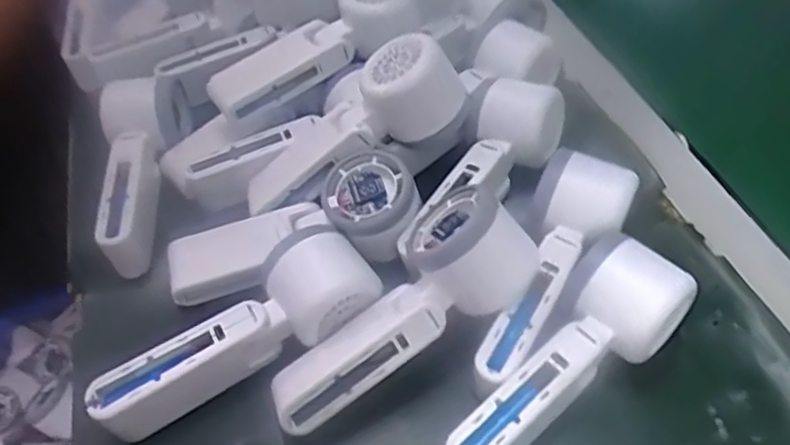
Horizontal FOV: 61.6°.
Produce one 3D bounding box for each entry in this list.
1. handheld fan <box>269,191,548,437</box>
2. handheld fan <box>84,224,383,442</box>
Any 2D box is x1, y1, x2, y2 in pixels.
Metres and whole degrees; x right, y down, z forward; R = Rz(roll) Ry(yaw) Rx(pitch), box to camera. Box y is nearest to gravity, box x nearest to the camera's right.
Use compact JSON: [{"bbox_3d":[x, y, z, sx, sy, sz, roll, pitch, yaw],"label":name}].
[{"bbox_3d":[-0.002,0.046,0.365,0.164,0.049,0.064,-39,56,-7],"label":"handheld fan"},{"bbox_3d":[-0.090,0.061,0.382,0.163,0.056,0.051,-21,51,-14],"label":"handheld fan"}]

